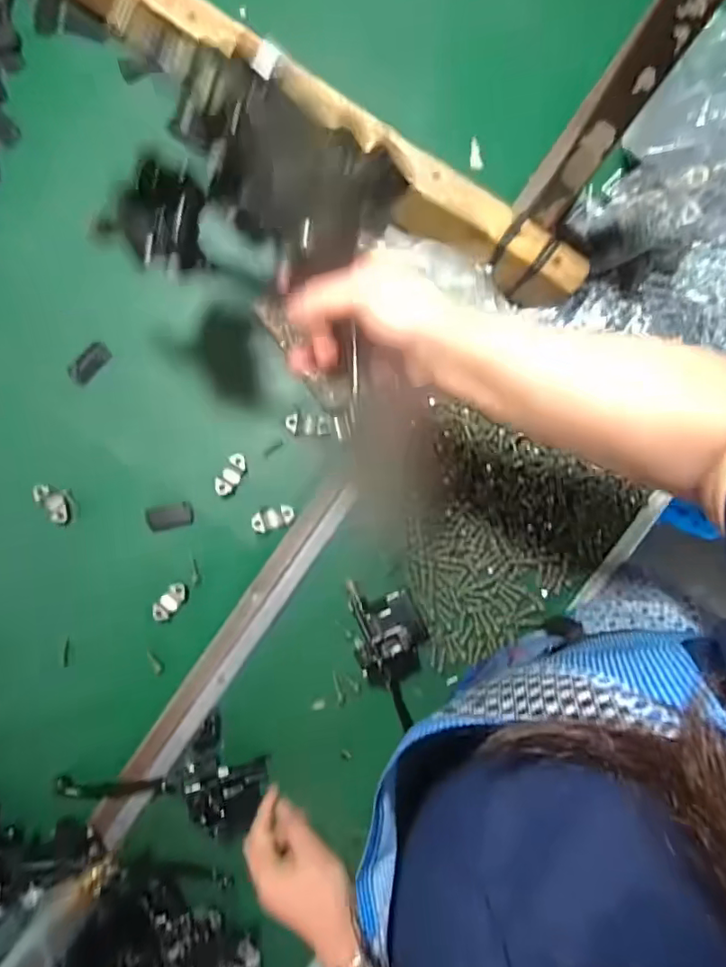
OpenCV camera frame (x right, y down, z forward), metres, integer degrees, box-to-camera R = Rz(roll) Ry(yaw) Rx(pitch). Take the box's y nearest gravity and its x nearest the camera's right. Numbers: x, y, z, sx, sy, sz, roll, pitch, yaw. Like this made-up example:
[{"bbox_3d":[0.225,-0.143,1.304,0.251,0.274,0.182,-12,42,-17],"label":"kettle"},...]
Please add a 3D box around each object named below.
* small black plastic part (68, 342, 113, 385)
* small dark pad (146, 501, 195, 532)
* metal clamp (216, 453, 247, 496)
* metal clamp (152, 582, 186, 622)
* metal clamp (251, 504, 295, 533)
[{"bbox_3d":[-0.290,-0.128,0.577,0.051,0.004,0.025,-41,91,3],"label":"small black plastic part"},{"bbox_3d":[-0.204,0.035,0.578,0.048,0.005,0.026,-12,93,2],"label":"small dark pad"},{"bbox_3d":[-0.138,-0.009,0.572,0.019,0.016,0.046,31,93,-1],"label":"metal clamp"},{"bbox_3d":[-0.205,0.126,0.578,0.021,0.007,0.047,38,93,-1],"label":"metal clamp"},{"bbox_3d":[-0.094,0.036,0.576,0.042,0.019,0.025,-16,93,2],"label":"metal clamp"}]

